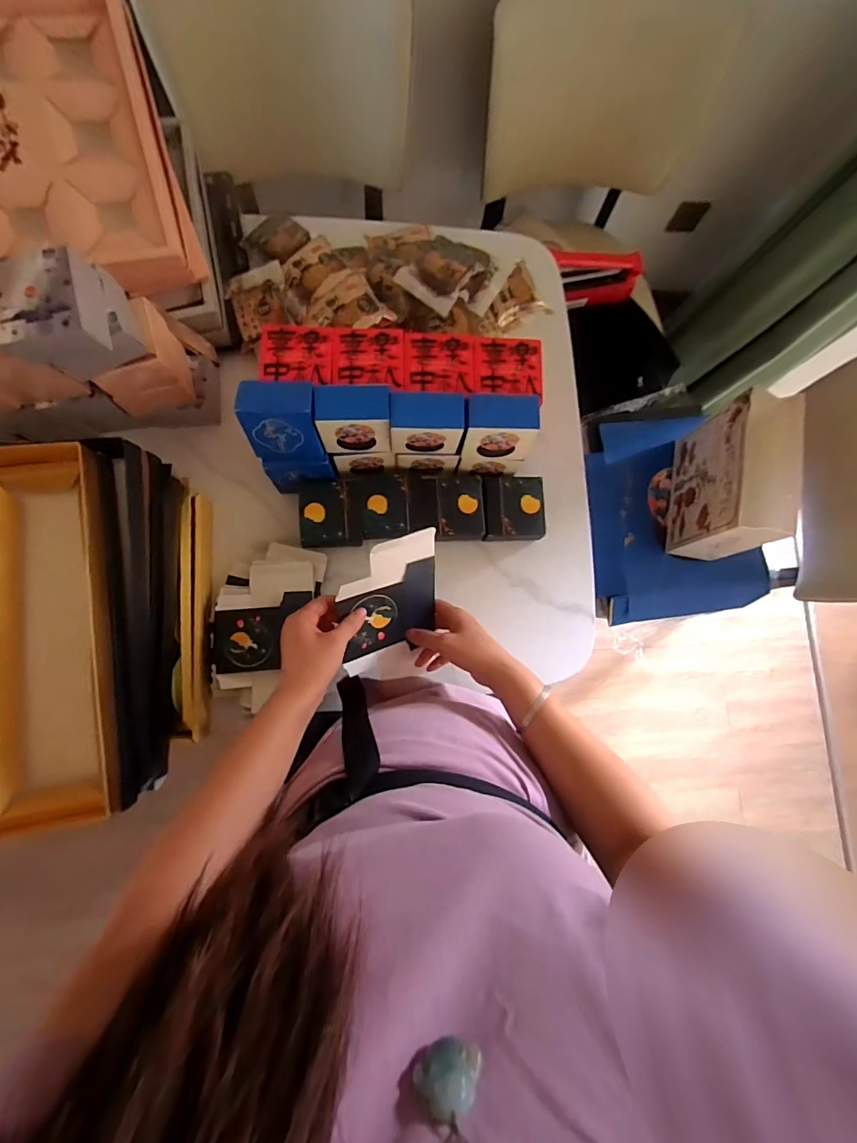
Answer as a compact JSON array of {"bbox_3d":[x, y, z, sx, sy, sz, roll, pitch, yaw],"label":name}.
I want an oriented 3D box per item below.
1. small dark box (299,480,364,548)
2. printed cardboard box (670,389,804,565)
[{"bbox_3d":[-0.137,-0.081,0.656,0.085,0.025,0.093,-3,82,-4],"label":"small dark box"},{"bbox_3d":[0.598,-0.177,0.924,0.114,0.233,0.278,11,82,-2],"label":"printed cardboard box"}]

